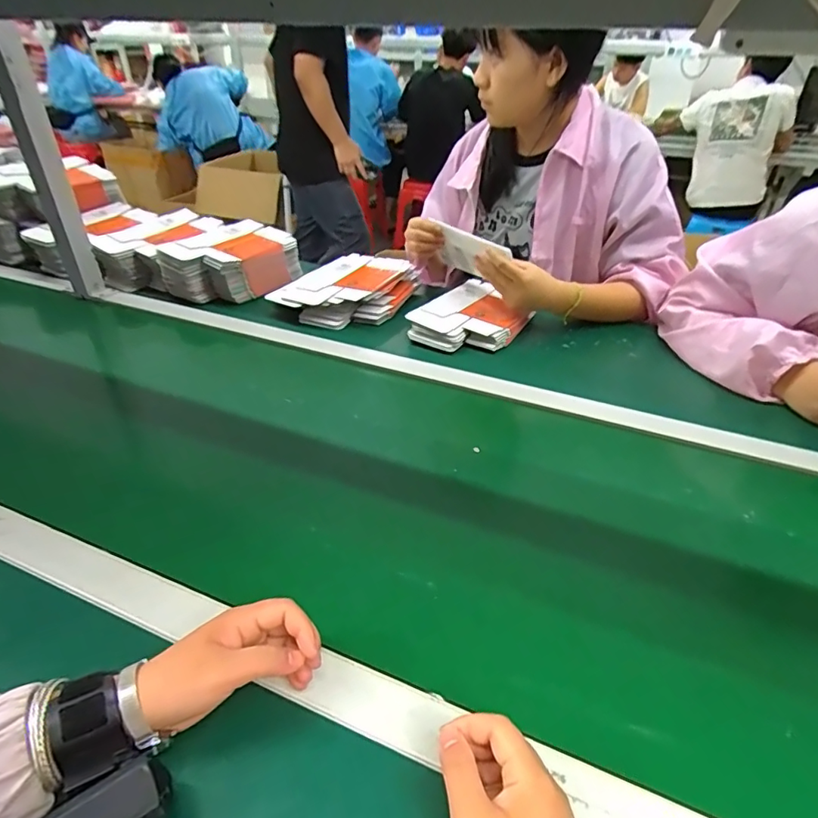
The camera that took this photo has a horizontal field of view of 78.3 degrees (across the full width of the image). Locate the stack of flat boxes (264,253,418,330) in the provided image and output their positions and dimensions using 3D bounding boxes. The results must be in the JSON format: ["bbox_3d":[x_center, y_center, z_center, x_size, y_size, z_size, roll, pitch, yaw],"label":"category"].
[{"bbox_3d":[-0.106,-0.216,0.915,0.199,0.062,0.207,14,37,17],"label":"stack of flat boxes"}]

